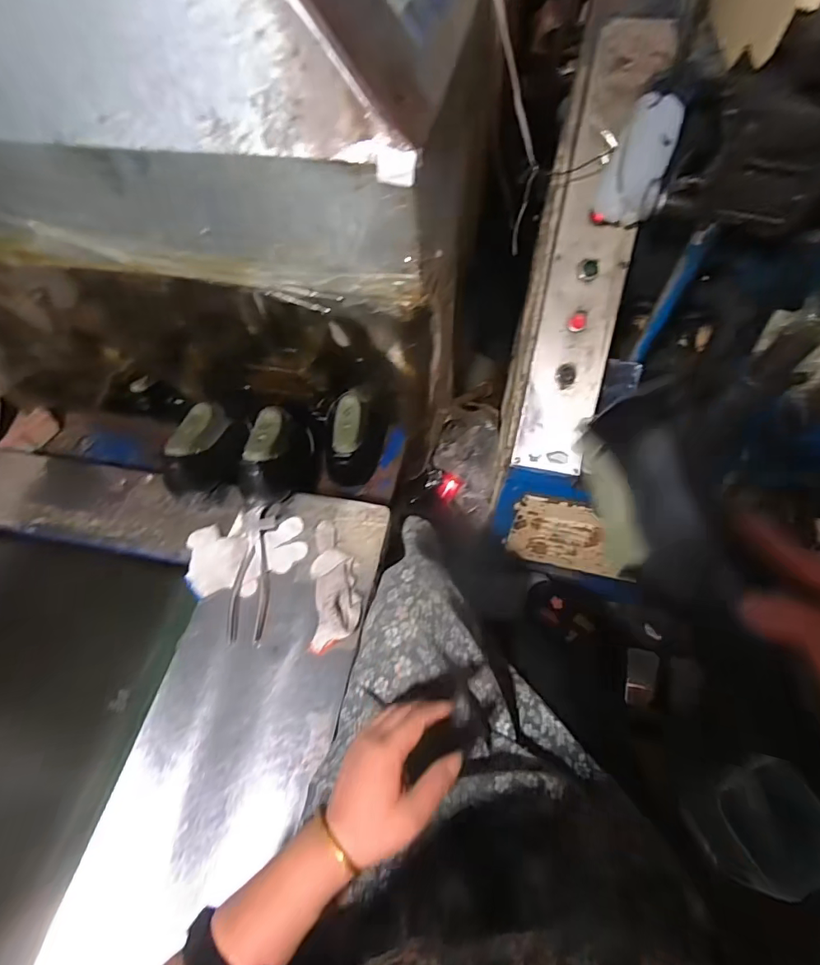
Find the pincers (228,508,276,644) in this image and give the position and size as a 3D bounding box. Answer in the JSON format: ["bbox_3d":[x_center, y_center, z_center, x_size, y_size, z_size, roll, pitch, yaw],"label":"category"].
[{"bbox_3d":[-0.214,0.119,0.632,0.045,0.013,0.191,-4,59,0],"label":"pincers"}]

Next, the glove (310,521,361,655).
[{"bbox_3d":[-0.099,0.126,0.612,0.066,0.033,0.179,-5,59,-1],"label":"glove"}]

